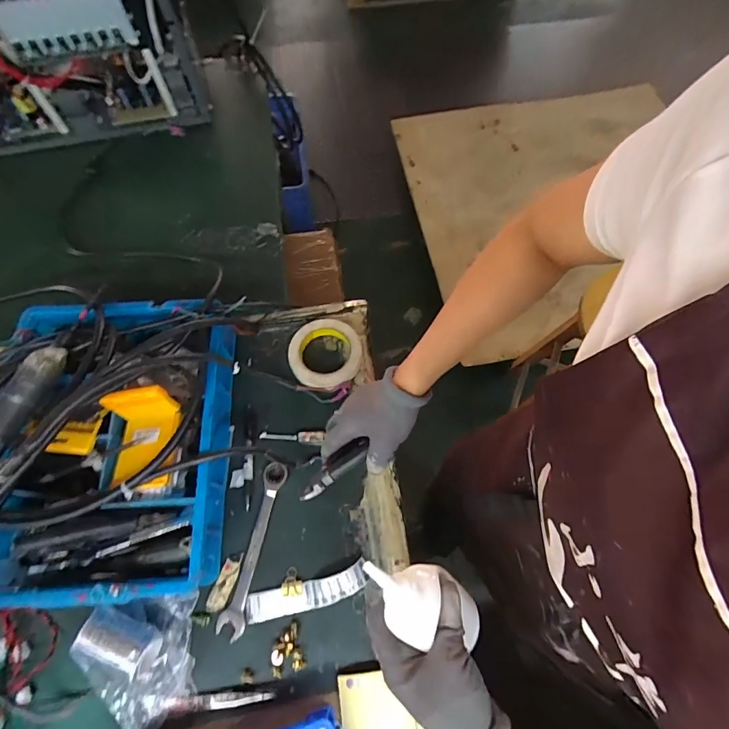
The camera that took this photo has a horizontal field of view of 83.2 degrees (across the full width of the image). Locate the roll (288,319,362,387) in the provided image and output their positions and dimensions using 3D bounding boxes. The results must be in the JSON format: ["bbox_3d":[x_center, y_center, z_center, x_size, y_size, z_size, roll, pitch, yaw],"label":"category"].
[{"bbox_3d":[-0.060,-0.017,0.622,0.108,0.023,0.106,11,66,4],"label":"roll"}]

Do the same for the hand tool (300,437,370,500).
[{"bbox_3d":[-0.034,0.118,0.468,0.094,0.020,0.026,-44,74,5],"label":"hand tool"}]

